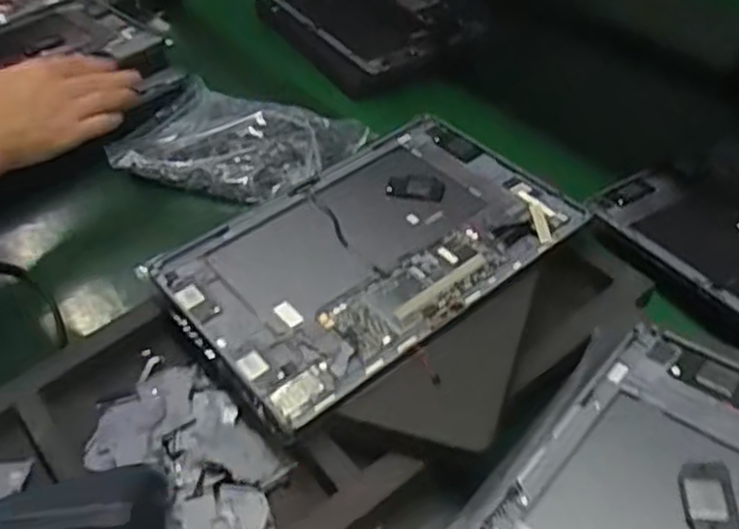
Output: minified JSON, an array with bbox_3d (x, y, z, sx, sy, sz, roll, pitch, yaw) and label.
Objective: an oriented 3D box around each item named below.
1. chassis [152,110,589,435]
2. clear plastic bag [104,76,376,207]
[{"bbox_3d":[0.001,-0.011,0.514,0.256,0.013,0.159,-32,51,-25],"label":"chassis"},{"bbox_3d":[-0.116,-0.116,0.686,0.212,0.053,0.139,17,47,17],"label":"clear plastic bag"}]

